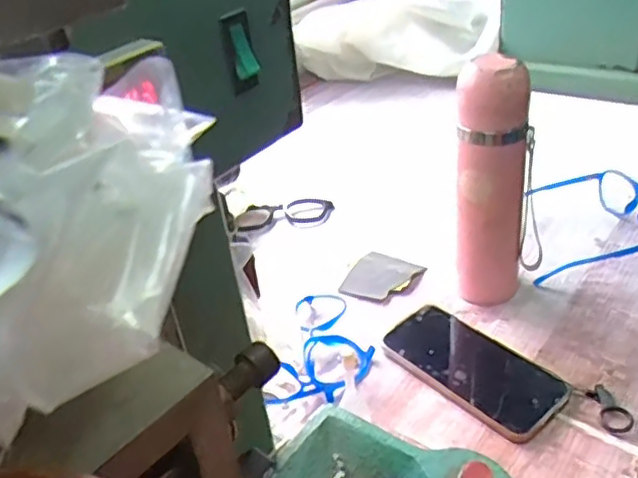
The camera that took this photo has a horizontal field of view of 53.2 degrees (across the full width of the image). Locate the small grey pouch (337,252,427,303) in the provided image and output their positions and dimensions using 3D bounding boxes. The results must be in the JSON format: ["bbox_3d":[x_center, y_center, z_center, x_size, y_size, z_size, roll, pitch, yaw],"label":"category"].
[{"bbox_3d":[0.069,0.042,0.695,0.071,0.009,0.076,17,41,32],"label":"small grey pouch"}]

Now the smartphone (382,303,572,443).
[{"bbox_3d":[0.137,0.113,0.570,0.084,0.012,0.158,-30,40,-29],"label":"smartphone"}]

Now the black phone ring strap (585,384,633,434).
[{"bbox_3d":[0.236,0.136,0.517,0.024,0.004,0.049,-8,34,0],"label":"black phone ring strap"}]

